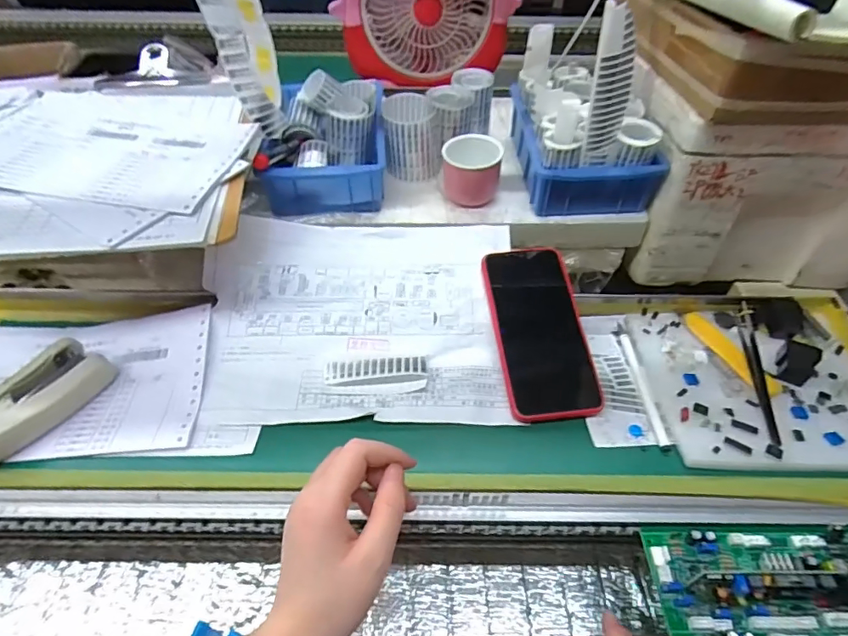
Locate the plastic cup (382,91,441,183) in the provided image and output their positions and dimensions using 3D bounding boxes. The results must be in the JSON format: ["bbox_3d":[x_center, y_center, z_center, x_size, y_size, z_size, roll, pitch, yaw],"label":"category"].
[{"bbox_3d":[-0.017,-0.205,0.565,0.060,0.070,0.068,-3,48,-5],"label":"plastic cup"}]

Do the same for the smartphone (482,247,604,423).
[{"bbox_3d":[0.101,0.009,0.436,0.076,0.014,0.161,-4,62,-6],"label":"smartphone"}]

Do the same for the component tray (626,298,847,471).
[{"bbox_3d":[0.285,0.051,0.419,0.184,0.030,0.158,0,48,-2],"label":"component tray"}]

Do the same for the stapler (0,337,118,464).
[{"bbox_3d":[-0.311,0.067,0.393,0.048,0.036,0.117,18,50,13],"label":"stapler"}]

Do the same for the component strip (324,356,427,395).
[{"bbox_3d":[-0.041,0.047,0.422,0.086,0.015,0.027,3,48,0],"label":"component strip"}]

